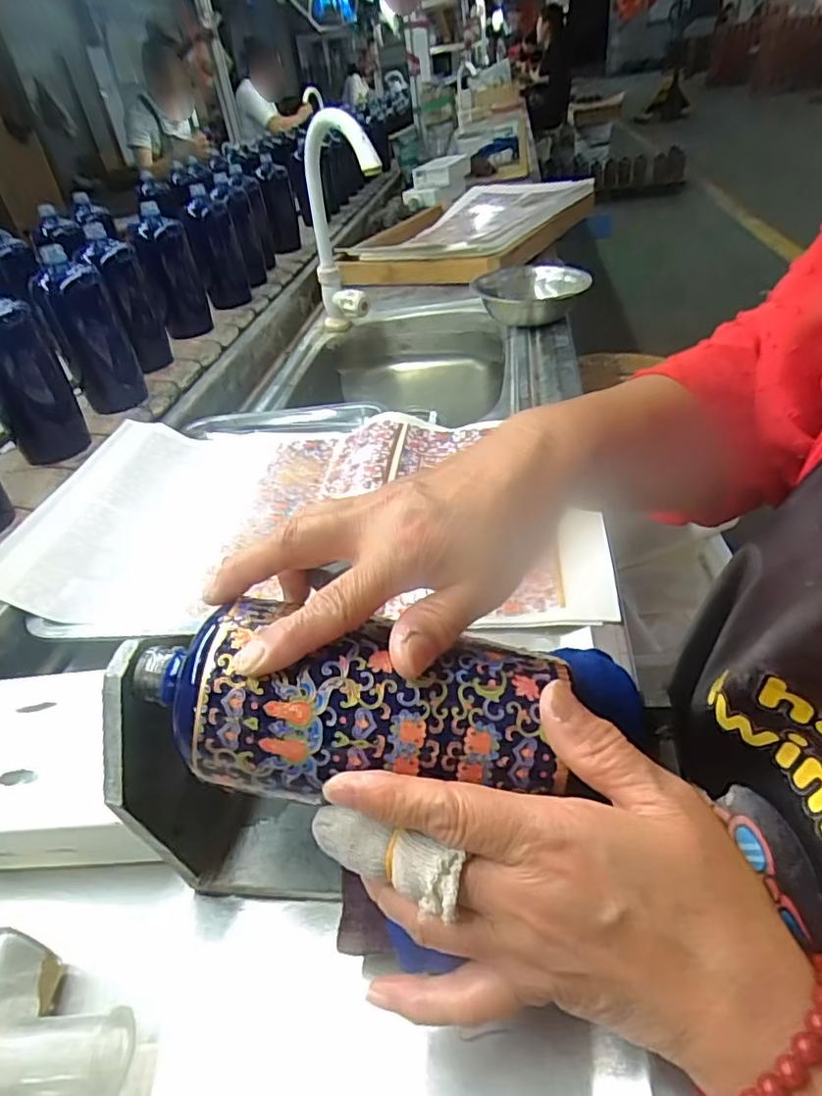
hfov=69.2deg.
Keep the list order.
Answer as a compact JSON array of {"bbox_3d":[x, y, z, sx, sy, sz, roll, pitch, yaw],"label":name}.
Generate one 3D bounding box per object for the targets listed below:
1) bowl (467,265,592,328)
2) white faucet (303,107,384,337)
[{"bbox_3d":[0.171,-0.365,0.862,0.156,0.049,0.168,-4,39,4],"label":"bowl"},{"bbox_3d":[-0.099,-0.484,0.893,0.107,0.289,0.212,-9,39,-2],"label":"white faucet"}]

